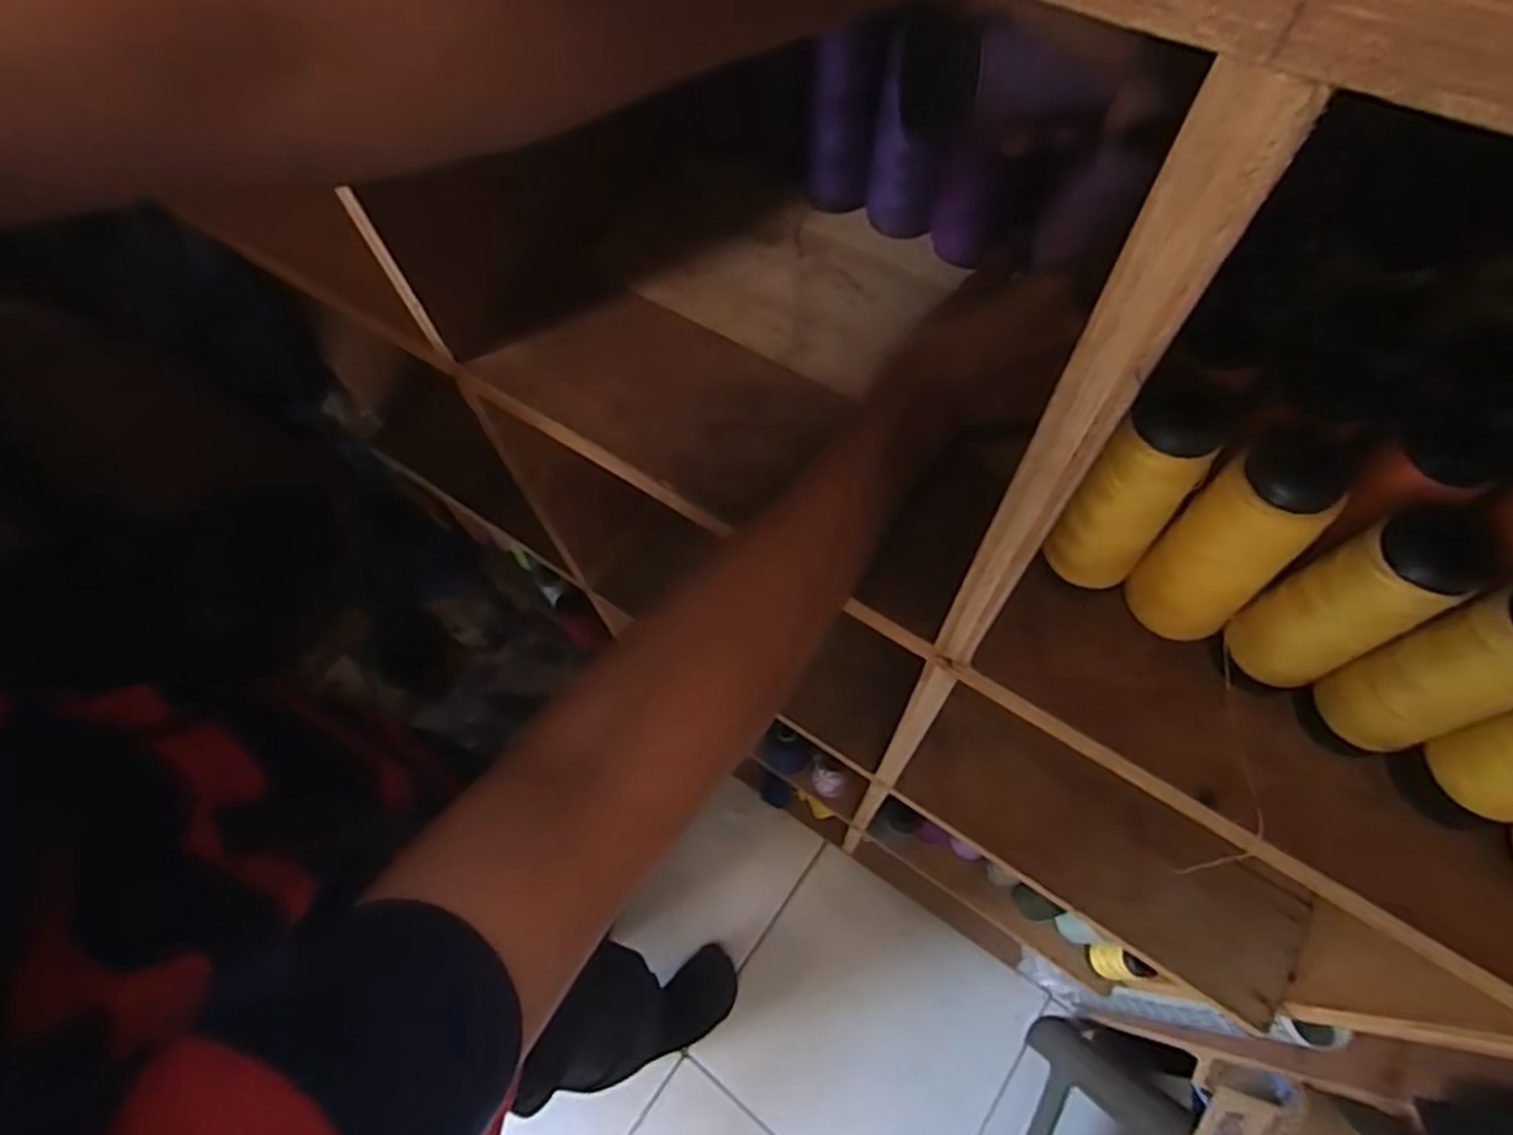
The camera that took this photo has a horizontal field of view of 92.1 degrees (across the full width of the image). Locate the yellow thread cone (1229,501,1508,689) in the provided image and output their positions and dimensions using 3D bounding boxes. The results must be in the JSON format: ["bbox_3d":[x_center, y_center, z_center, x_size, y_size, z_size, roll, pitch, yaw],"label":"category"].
[{"bbox_3d":[0.228,0.015,0.279,0.040,0.090,0.034,-16,65,-5],"label":"yellow thread cone"}]

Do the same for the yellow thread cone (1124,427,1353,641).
[{"bbox_3d":[0.193,-0.009,0.293,0.043,0.105,0.045,-35,68,-13],"label":"yellow thread cone"}]

